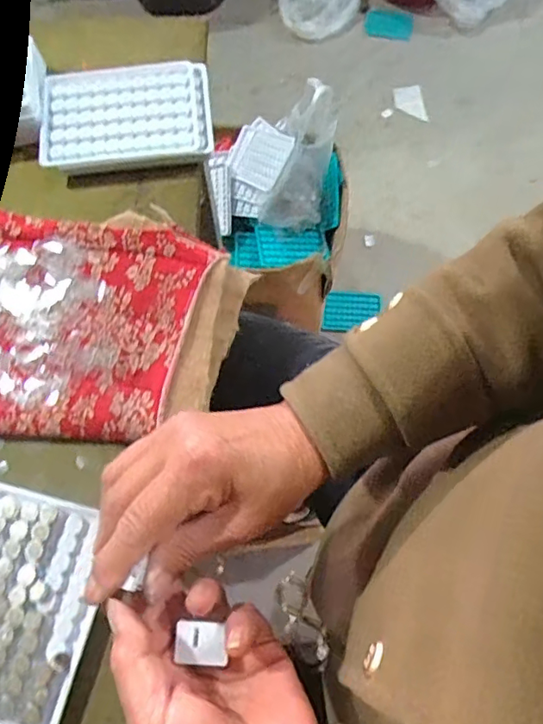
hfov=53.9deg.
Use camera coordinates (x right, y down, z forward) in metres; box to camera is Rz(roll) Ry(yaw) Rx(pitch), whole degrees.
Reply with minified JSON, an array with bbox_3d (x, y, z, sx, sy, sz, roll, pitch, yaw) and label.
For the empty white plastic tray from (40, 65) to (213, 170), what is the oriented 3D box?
[{"bbox_3d":[-0.121,-0.208,0.446,0.139,0.012,0.094,-5,69,-2],"label":"empty white plastic tray"}]

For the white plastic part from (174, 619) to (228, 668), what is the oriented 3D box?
[{"bbox_3d":[-0.035,0.139,0.265,0.025,0.004,0.018,-2,69,-1],"label":"white plastic part"}]

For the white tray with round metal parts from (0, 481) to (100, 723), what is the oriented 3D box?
[{"bbox_3d":[-0.153,0.146,0.321,0.090,0.016,0.128,14,70,5],"label":"white tray with round metal parts"}]

